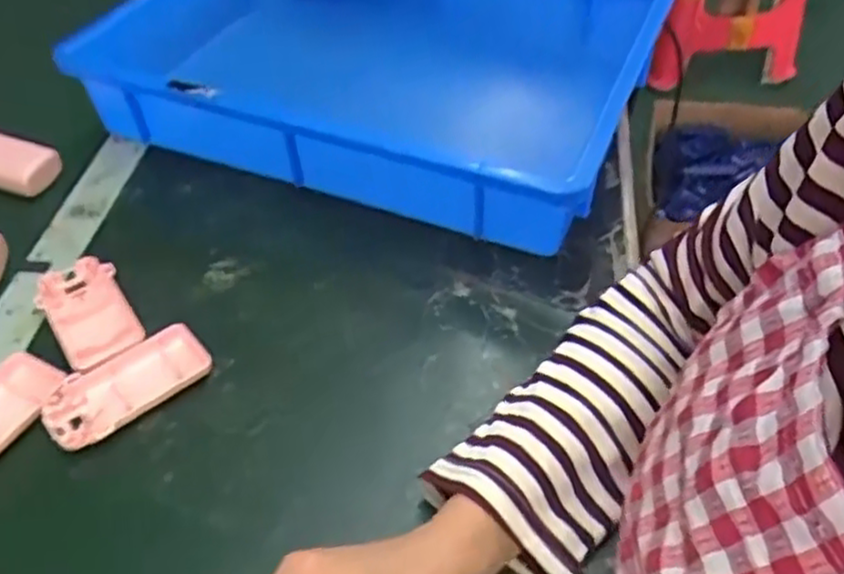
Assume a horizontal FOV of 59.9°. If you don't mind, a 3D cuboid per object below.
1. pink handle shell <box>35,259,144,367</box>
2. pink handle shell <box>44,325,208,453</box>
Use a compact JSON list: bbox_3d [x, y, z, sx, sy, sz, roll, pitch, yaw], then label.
[{"bbox_3d":[-0.230,0.016,0.506,0.051,0.011,0.096,-28,56,-24],"label":"pink handle shell"},{"bbox_3d":[-0.185,0.061,0.459,0.099,0.011,0.053,-34,59,-27],"label":"pink handle shell"}]

